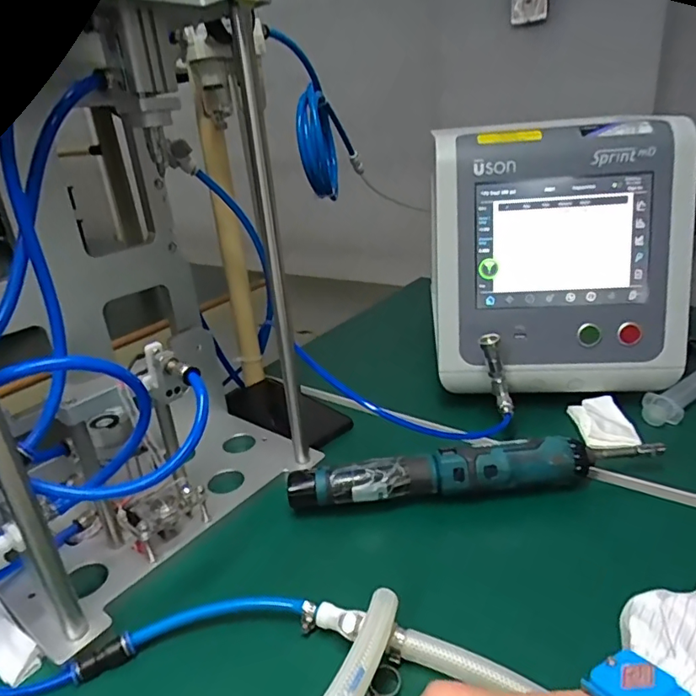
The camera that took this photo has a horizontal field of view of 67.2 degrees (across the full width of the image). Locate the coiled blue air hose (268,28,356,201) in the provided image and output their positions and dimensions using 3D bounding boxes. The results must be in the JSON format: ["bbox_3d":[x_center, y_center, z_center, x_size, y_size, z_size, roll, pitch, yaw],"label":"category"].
[{"bbox_3d":[-0.038,-0.301,0.685,0.052,0.178,0.179,-1,24,12],"label":"coiled blue air hose"}]

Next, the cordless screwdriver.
[{"bbox_3d":[0.110,0.111,0.467,0.320,0.042,0.034,-5,24,2],"label":"cordless screwdriver"}]

